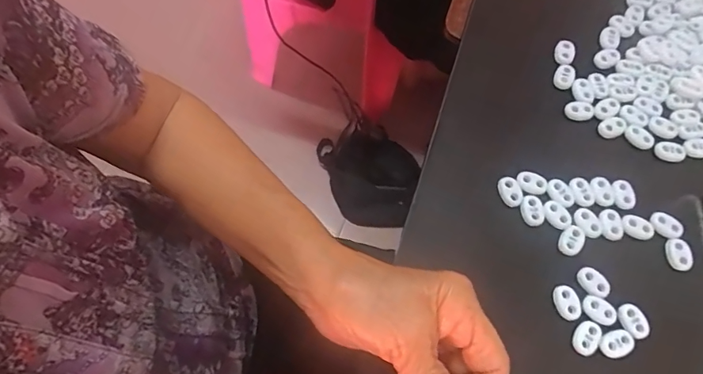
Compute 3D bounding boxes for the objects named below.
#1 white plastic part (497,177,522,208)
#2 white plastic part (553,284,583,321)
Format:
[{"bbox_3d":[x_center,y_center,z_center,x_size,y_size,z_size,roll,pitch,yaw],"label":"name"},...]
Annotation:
[{"bbox_3d":[0.117,0.004,0.332,0.013,0.009,0.023,-14,70,-8],"label":"white plastic part"},{"bbox_3d":[0.146,0.078,0.305,0.016,0.008,0.023,-18,71,-9],"label":"white plastic part"}]

